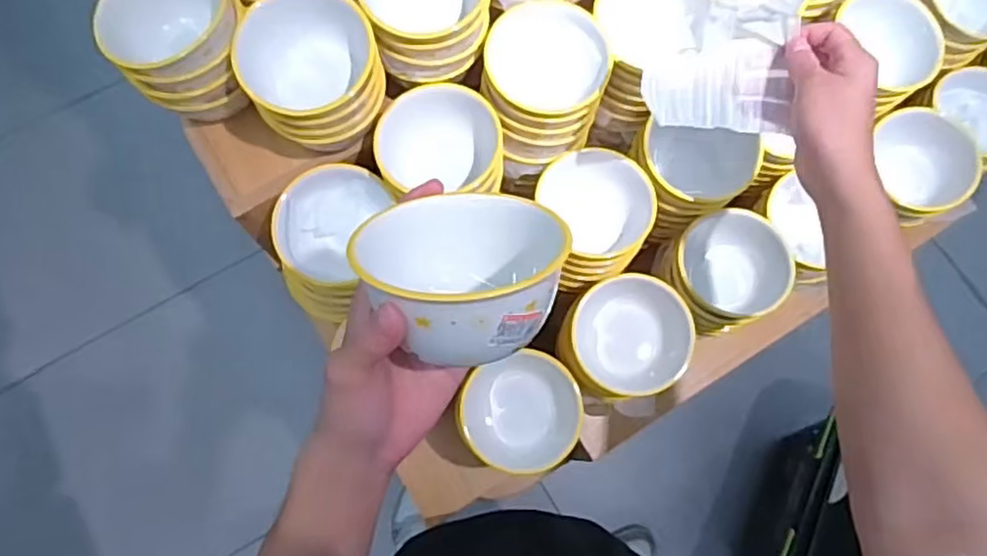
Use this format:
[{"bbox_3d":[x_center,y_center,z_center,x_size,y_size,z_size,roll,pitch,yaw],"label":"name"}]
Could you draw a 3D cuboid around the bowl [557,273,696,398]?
[{"bbox_3d":[0.136,0.057,0.688,0.119,0.049,0.132,41,77,7],"label":"bowl"}]

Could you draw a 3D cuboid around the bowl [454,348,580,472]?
[{"bbox_3d":[0.027,0.136,0.690,0.119,0.050,0.114,1,75,-3],"label":"bowl"}]

